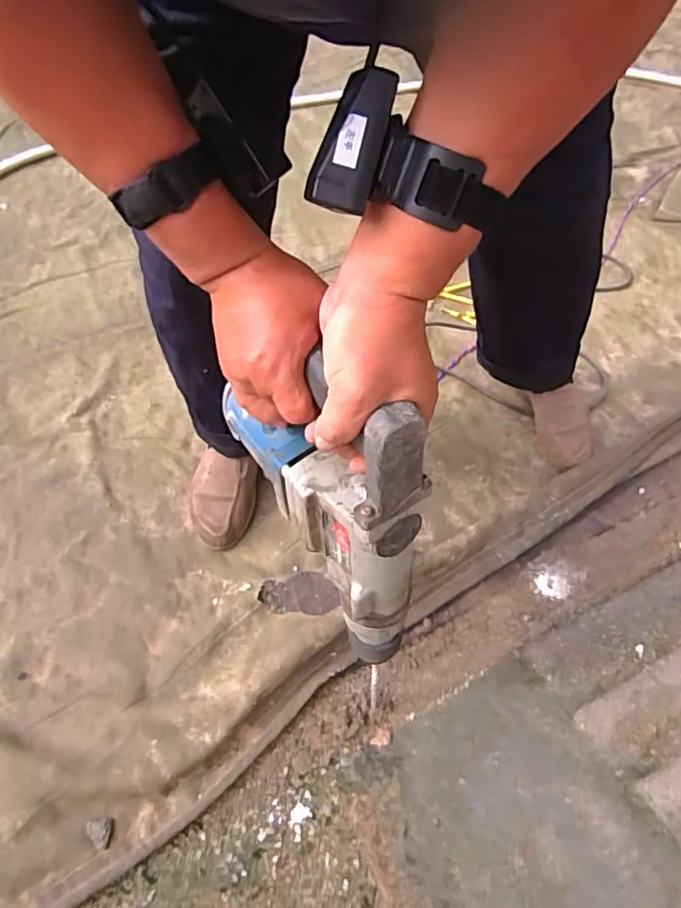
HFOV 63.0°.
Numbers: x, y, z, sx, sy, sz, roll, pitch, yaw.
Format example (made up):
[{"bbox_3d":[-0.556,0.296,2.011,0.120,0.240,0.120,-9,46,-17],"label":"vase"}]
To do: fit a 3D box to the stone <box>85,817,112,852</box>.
[{"bbox_3d":[-0.281,0.440,0.643,0.027,0.010,0.029,0,60,-4],"label":"stone"}]

